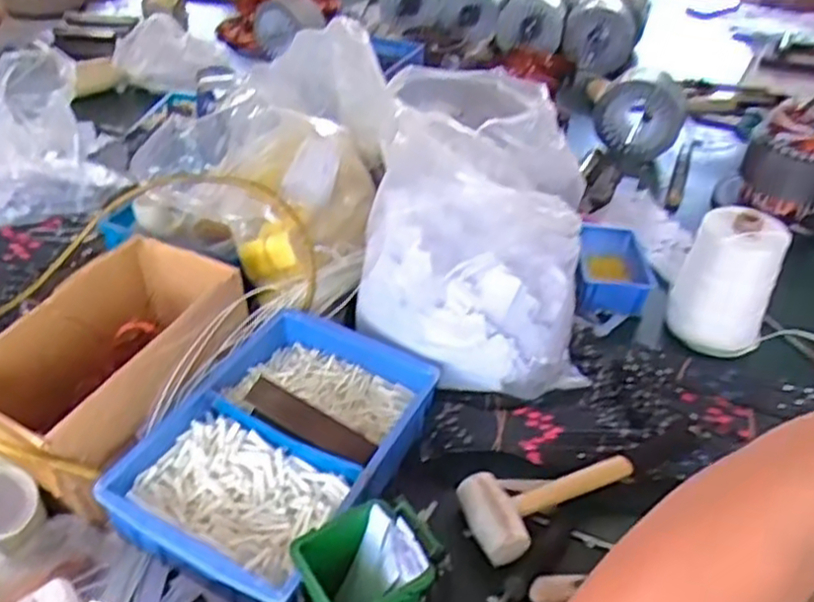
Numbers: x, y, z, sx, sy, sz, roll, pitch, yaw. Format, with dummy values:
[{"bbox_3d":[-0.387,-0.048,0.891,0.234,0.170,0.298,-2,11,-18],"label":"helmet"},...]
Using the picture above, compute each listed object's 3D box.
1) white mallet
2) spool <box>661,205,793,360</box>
[{"bbox_3d":[0.134,0.183,0.712,0.168,0.045,0.085,-19,44,-27],"label":"white mallet"},{"bbox_3d":[0.390,-0.014,0.889,0.102,0.167,0.108,1,38,-1],"label":"spool"}]

